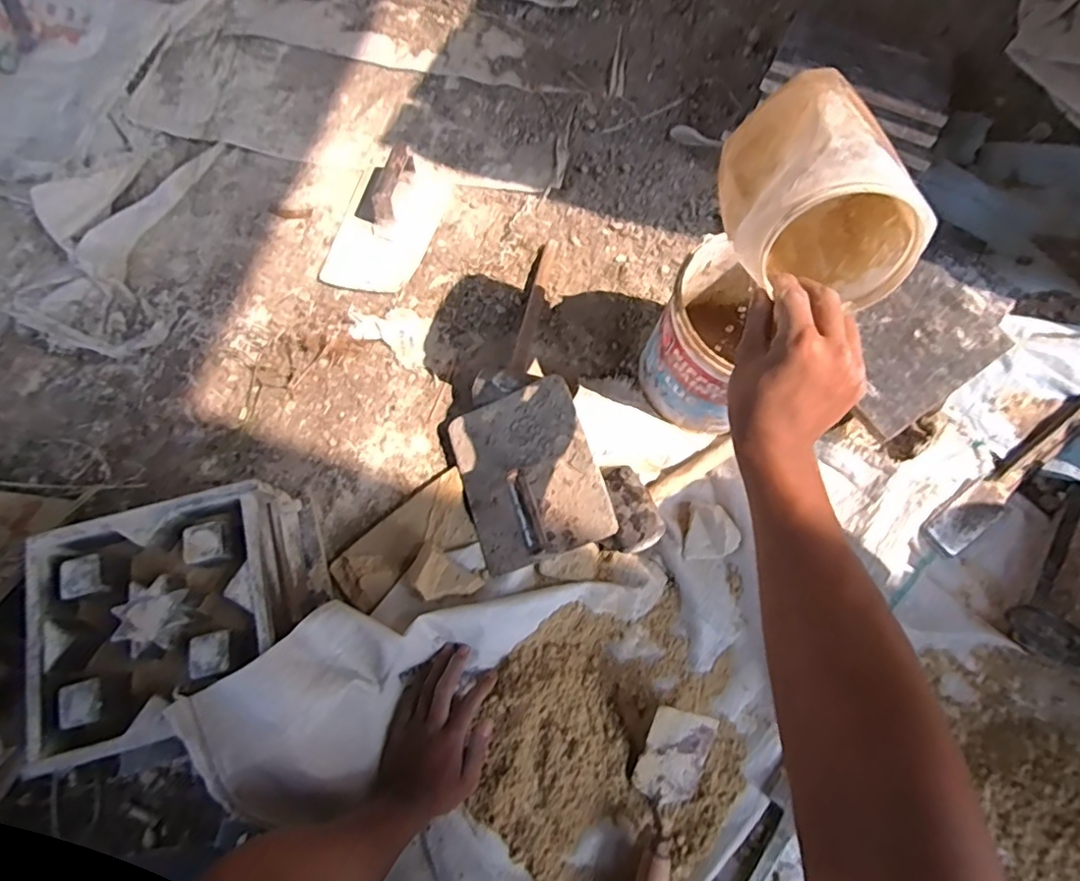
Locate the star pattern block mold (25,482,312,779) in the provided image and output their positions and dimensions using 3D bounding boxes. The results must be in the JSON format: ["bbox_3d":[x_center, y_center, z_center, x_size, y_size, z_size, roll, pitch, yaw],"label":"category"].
[{"bbox_3d":[-0.382,0.194,0.617,0.227,0.149,0.217,-16,71,-4],"label":"star pattern block mold"}]

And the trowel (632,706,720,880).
[{"bbox_3d":[0.122,0.422,0.595,0.069,0.047,0.261,18,72,8],"label":"trowel"}]

